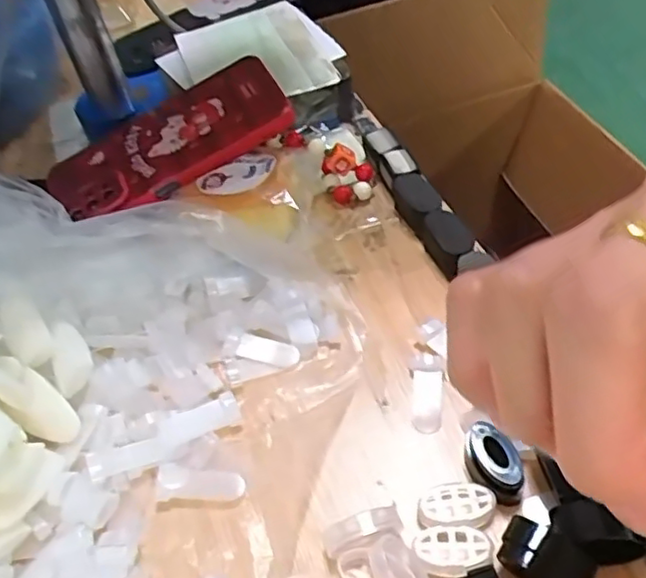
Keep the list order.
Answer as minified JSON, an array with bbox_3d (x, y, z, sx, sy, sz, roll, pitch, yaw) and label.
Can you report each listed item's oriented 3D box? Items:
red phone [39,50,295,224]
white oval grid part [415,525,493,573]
[{"bbox_3d":[-0.100,-0.094,0.408,0.156,0.009,0.081,-31,54,0],"label":"red phone"},{"bbox_3d":[0.052,0.105,0.256,0.029,0.005,0.018,0,48,8],"label":"white oval grid part"}]

